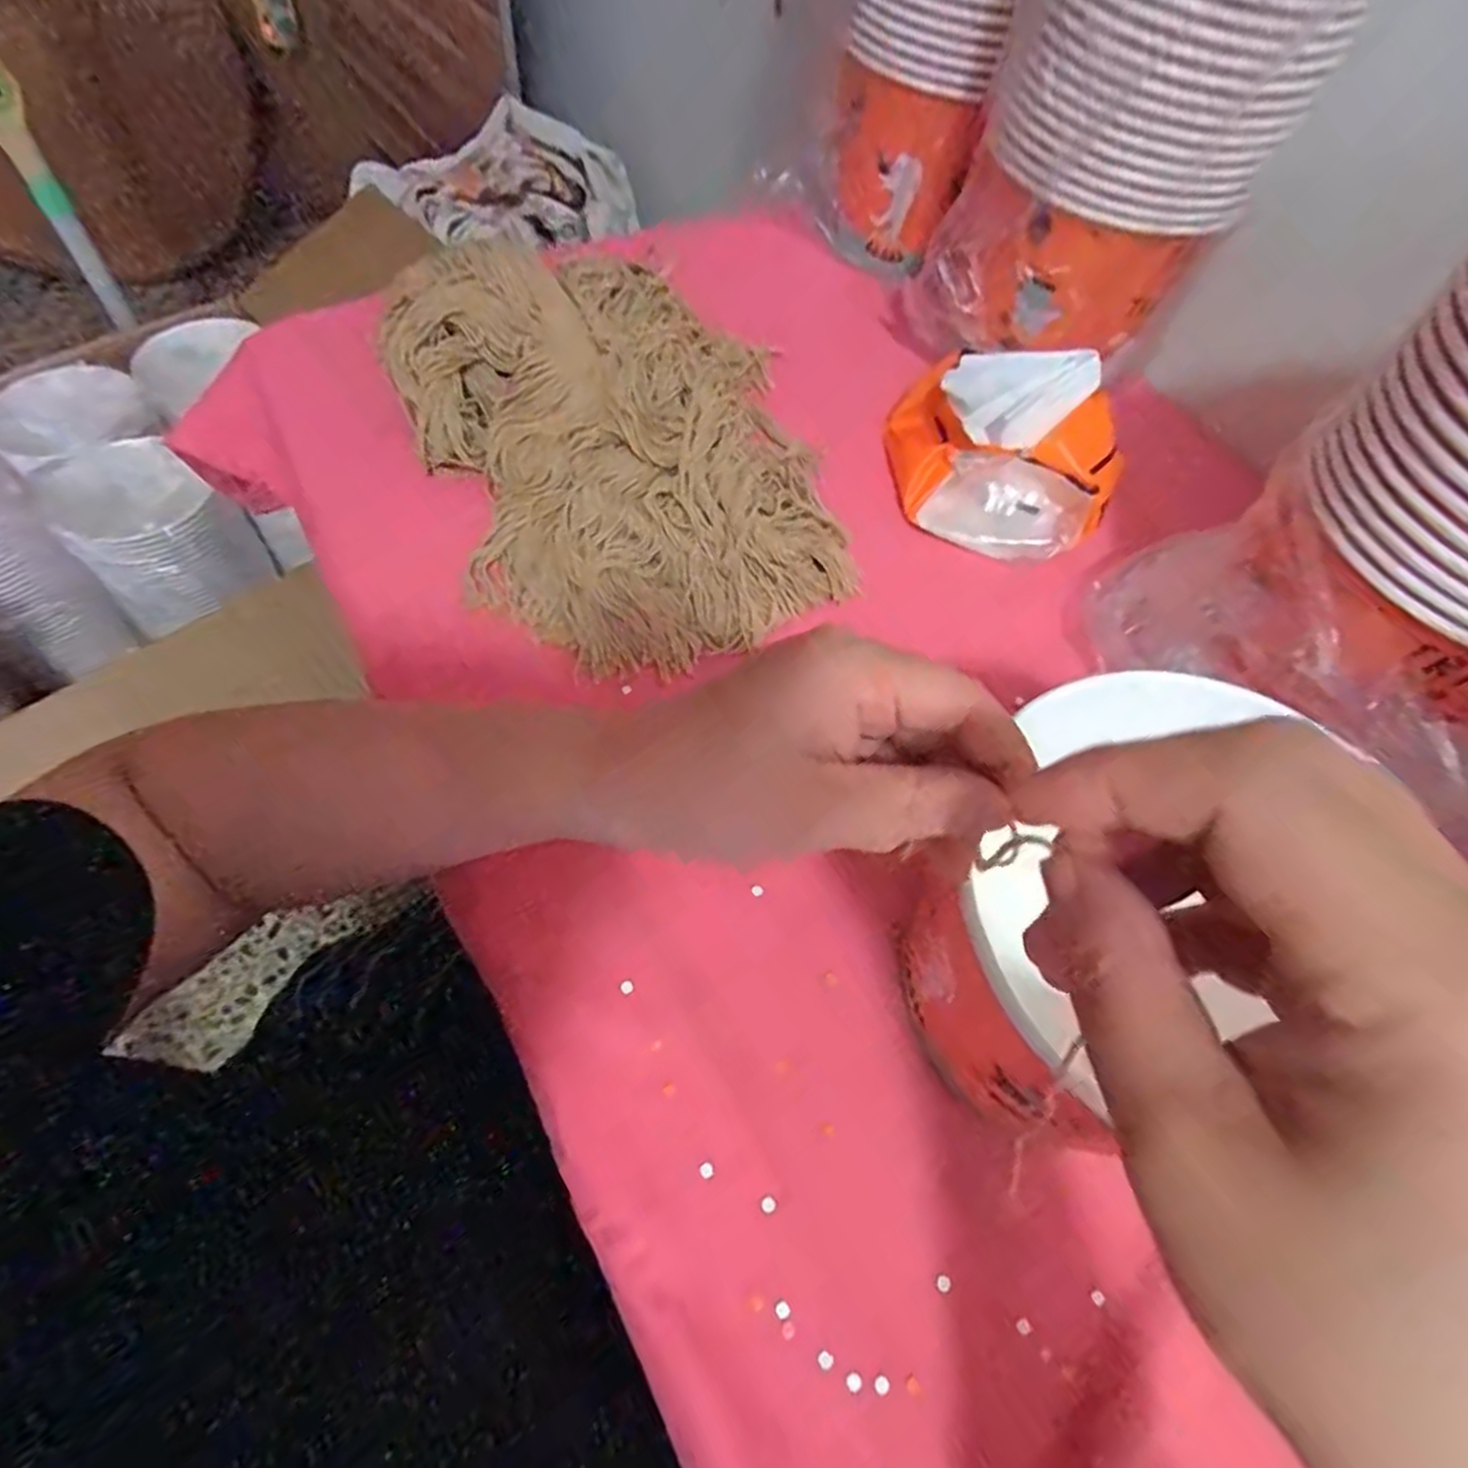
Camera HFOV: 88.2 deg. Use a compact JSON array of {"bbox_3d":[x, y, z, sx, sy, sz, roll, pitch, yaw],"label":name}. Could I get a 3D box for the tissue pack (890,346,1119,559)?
[{"bbox_3d":[0.169,-0.184,0.479,0.146,0.080,0.111,23,61,7],"label":"tissue pack"}]

